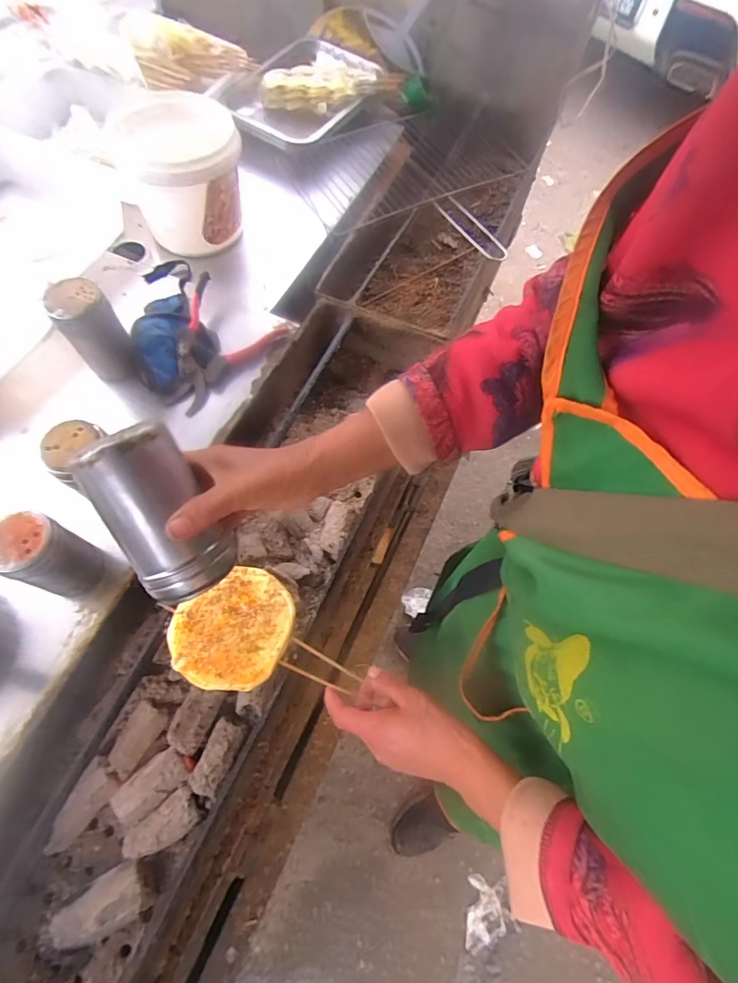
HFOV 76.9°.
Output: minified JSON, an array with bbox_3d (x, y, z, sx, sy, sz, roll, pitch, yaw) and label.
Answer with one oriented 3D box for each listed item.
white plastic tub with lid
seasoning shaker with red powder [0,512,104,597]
[{"bbox_3d":[-0.273,-0.486,0.706,0.176,0.138,0.207,-27,71,-14],"label":"white plastic tub with lid"},{"bbox_3d":[-0.322,0.067,0.472,0.056,0.110,0.062,20,67,6],"label":"seasoning shaker with red powder"}]

